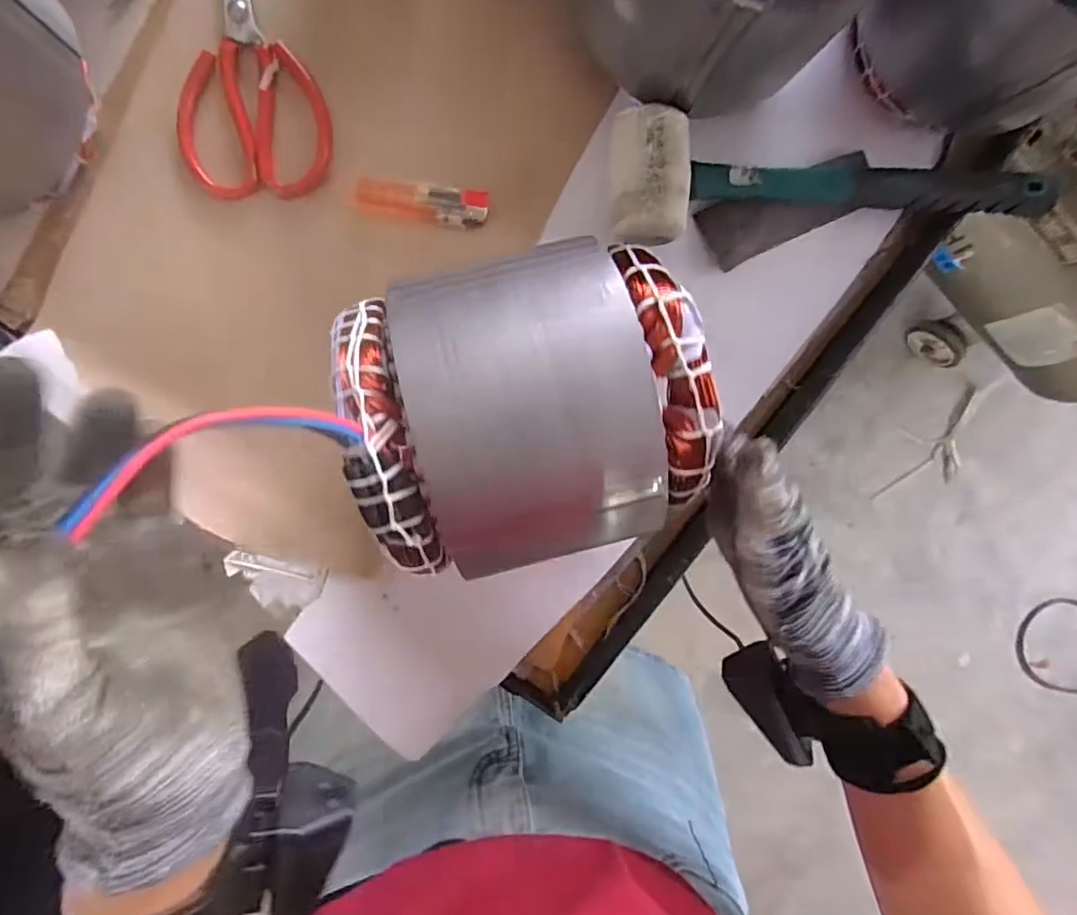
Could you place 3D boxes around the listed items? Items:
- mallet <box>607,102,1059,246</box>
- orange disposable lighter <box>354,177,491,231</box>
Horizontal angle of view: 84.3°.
[{"bbox_3d":[0.172,-0.179,0.373,0.279,0.049,0.093,-6,97,-5],"label":"mallet"},{"bbox_3d":[-0.074,-0.159,0.370,0.084,0.014,0.023,6,96,-6],"label":"orange disposable lighter"}]

